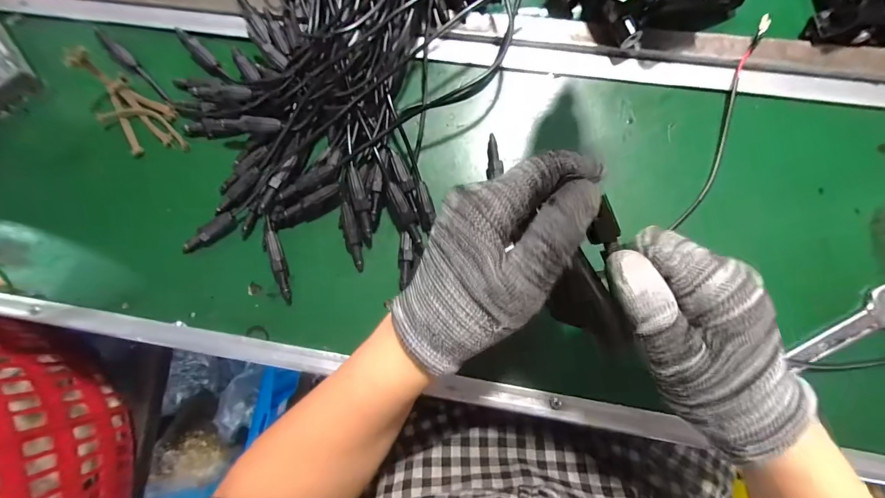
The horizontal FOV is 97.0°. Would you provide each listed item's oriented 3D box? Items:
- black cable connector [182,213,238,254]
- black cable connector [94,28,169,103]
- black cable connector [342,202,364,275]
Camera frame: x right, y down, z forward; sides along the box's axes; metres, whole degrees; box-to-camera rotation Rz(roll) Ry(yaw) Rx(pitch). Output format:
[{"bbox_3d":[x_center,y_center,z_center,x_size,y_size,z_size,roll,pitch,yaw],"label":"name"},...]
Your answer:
[{"bbox_3d":[-0.191,-0.011,0.319,0.052,0.010,0.015,-41,82,-1],"label":"black cable connector"},{"bbox_3d":[-0.273,-0.162,0.343,0.098,0.007,0.011,41,88,8],"label":"black cable connector"},{"bbox_3d":[-0.070,-0.009,0.308,0.010,0.007,0.056,-9,105,4],"label":"black cable connector"}]

